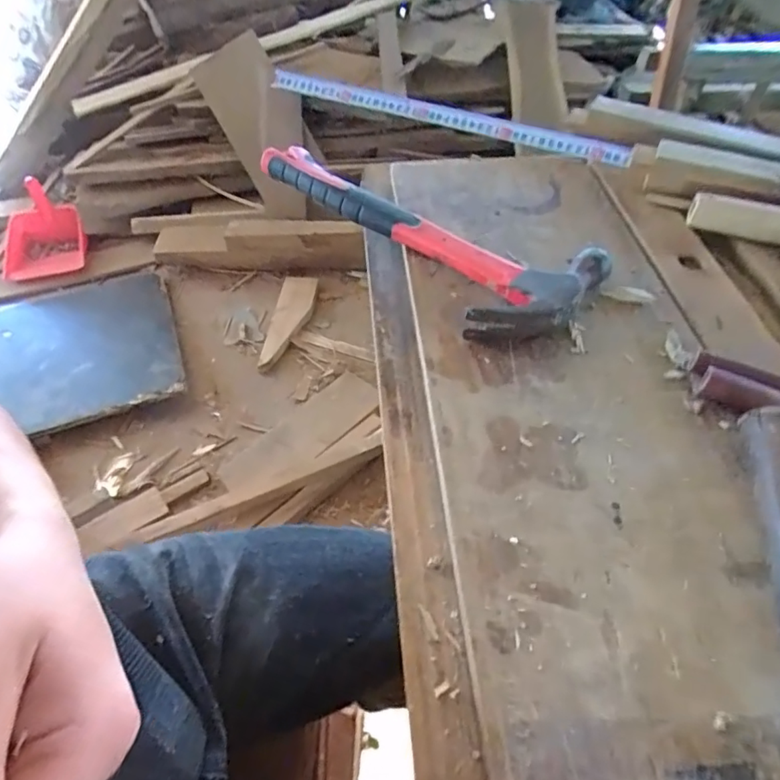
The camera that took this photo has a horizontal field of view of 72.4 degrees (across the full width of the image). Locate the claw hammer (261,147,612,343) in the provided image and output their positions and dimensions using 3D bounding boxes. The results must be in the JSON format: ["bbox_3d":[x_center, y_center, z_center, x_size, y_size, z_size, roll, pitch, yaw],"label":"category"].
[{"bbox_3d":[0.020,-0.150,0.466,0.125,0.027,0.328,-34,59,-26],"label":"claw hammer"}]

